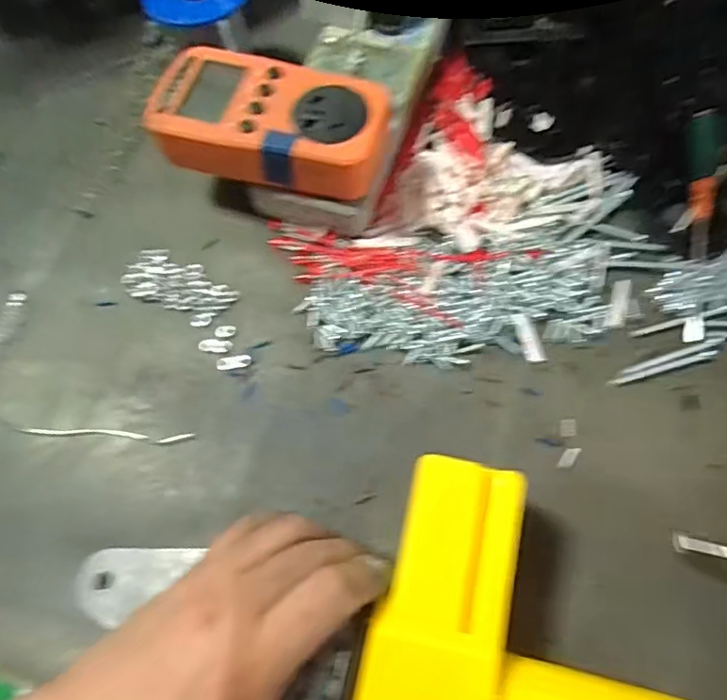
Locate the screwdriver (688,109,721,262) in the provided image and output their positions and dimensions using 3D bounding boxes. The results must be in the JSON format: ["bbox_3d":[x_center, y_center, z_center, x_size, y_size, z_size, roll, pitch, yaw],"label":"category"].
[{"bbox_3d":[0.211,-0.103,0.328,0.017,0.017,0.105,9,67,7],"label":"screwdriver"}]

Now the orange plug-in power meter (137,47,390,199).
[{"bbox_3d":[-0.054,-0.133,0.311,0.133,0.029,0.077,17,69,9],"label":"orange plug-in power meter"}]

